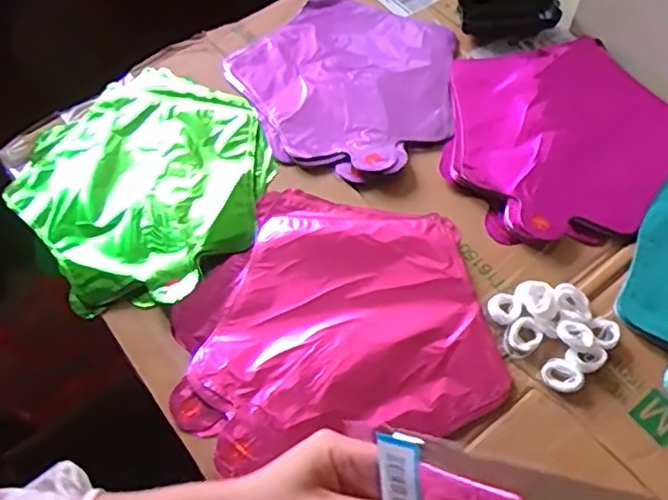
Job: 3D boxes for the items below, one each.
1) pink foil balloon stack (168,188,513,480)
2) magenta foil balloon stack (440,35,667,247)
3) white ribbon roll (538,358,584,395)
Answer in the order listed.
[{"bbox_3d":[-0.006,0.046,0.512,0.244,0.009,0.223,-9,60,-4],"label":"pink foil balloon stack"},{"bbox_3d":[0.224,-0.113,0.605,0.239,0.018,0.229,-10,60,-5],"label":"magenta foil balloon stack"},{"bbox_3d":[0.174,0.097,0.478,0.023,0.012,0.029,-38,66,-19],"label":"white ribbon roll"}]

